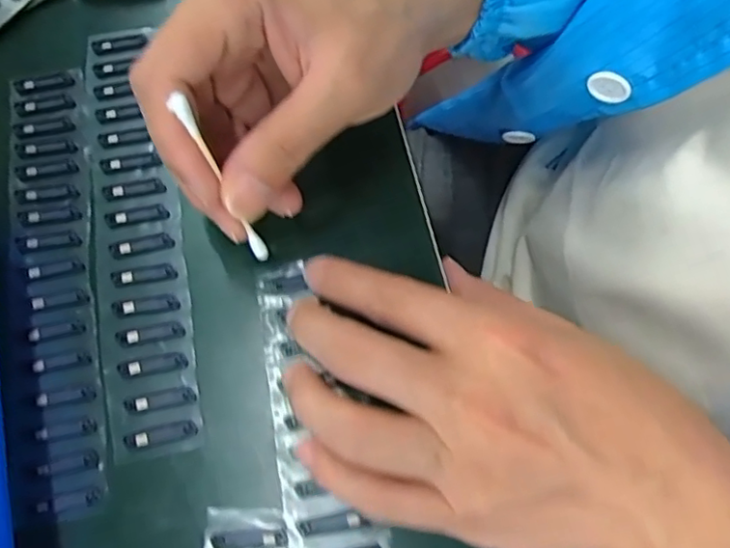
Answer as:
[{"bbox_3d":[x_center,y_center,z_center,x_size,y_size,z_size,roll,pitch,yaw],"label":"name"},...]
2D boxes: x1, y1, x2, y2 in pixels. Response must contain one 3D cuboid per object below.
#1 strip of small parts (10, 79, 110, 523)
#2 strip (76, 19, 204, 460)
[{"bbox_3d":[-0.132,-0.002,0.250,0.034,0.004,0.197,-11,71,-2],"label":"strip of small parts"},{"bbox_3d":[-0.101,-0.024,0.257,0.036,0.004,0.198,-11,71,-2],"label":"strip"}]

